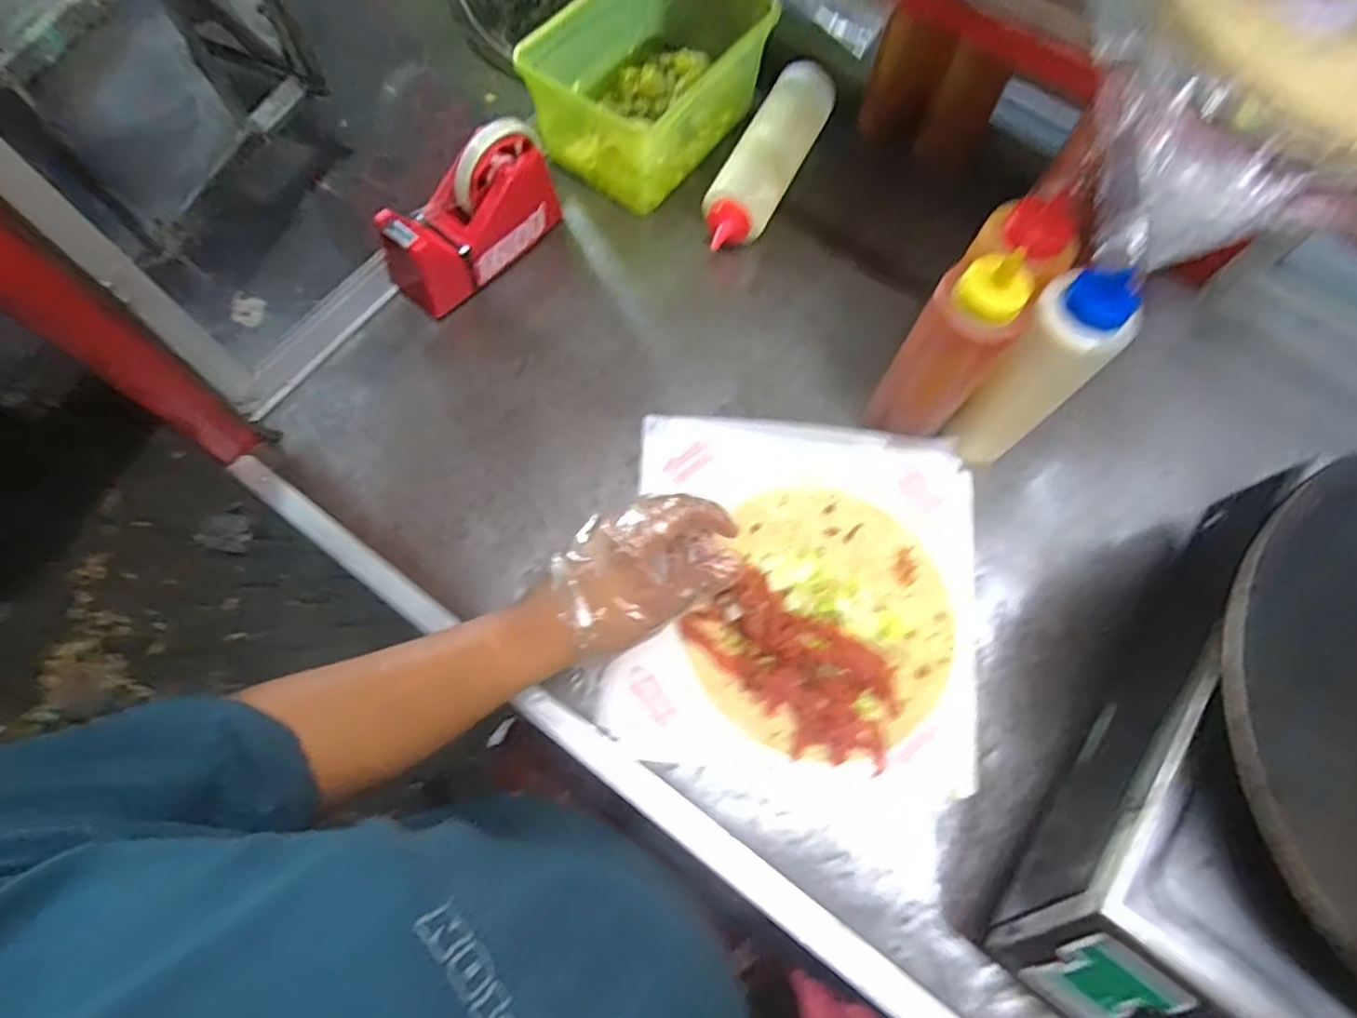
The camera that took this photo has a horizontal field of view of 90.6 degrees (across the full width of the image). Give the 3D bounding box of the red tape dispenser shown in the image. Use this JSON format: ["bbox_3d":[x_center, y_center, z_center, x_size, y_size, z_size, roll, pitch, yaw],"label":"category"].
[{"bbox_3d":[-0.176,-0.248,0.571,0.051,0.091,0.159,43,77,13],"label":"red tape dispenser"}]

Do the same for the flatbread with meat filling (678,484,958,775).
[{"bbox_3d":[0.113,0.084,0.502,0.180,0.025,0.193,25,73,8],"label":"flatbread with meat filling"}]

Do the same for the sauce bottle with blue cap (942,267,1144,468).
[{"bbox_3d":[0.244,-0.090,0.472,0.057,0.174,0.057,-42,76,-12],"label":"sauce bottle with blue cap"}]

